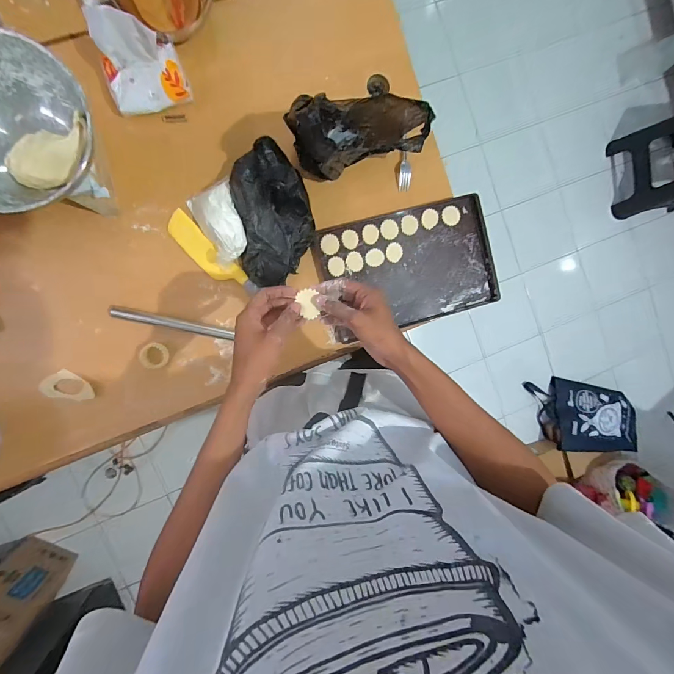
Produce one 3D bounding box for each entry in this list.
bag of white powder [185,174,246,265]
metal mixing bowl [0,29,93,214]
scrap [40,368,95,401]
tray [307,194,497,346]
[{"bbox_3d":[-0.224,-0.223,0.669,0.093,0.053,0.147,-28,98,-5],"label":"bag of white powder"},{"bbox_3d":[-0.450,-0.282,0.480,0.198,0.078,0.217,3,94,-8],"label":"metal mixing bowl"},{"bbox_3d":[-0.531,0.095,0.680,0.095,0.011,0.056,12,93,-9],"label":"scrap"},{"bbox_3d":[0.154,-0.149,0.746,0.365,0.031,0.241,-15,96,-7],"label":"tray"}]

